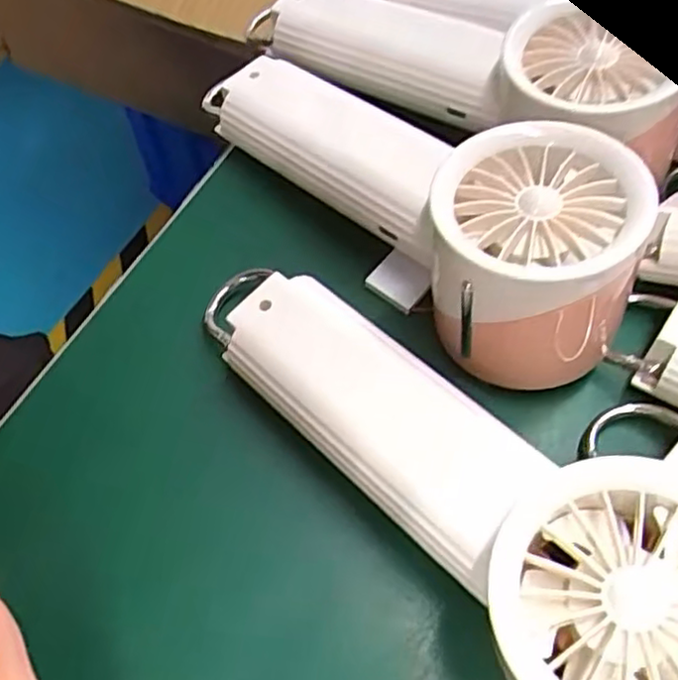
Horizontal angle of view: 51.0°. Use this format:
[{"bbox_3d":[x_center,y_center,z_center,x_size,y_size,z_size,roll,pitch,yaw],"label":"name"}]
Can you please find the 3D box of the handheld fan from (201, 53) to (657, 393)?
[{"bbox_3d":[0.025,-0.061,0.253,0.065,0.064,0.179,-36,66,-17],"label":"handheld fan"}]

